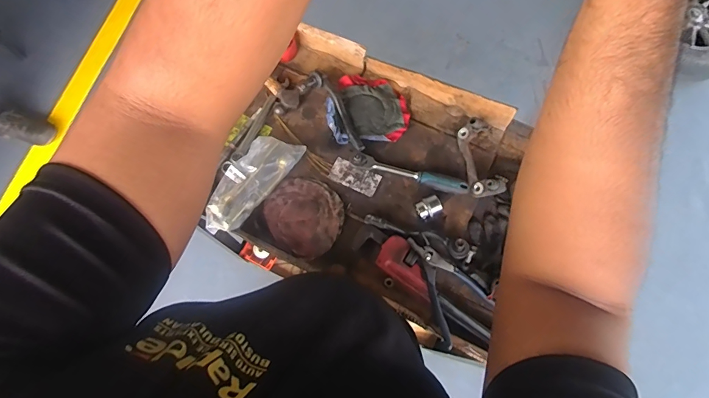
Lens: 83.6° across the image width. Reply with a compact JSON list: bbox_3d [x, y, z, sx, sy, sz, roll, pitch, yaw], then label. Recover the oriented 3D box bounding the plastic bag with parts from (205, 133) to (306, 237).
[{"bbox_3d":[-0.199,-0.034,0.755,0.093,0.053,0.228,32,74,9],"label":"plastic bag with parts"}]

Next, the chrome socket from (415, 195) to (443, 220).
[{"bbox_3d":[0.141,0.018,0.762,0.045,0.033,0.037,-29,75,-10],"label":"chrome socket"}]

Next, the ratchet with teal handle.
[{"bbox_3d":[0.109,-0.049,0.783,0.227,0.028,0.027,17,72,5],"label":"ratchet with teal handle"}]

